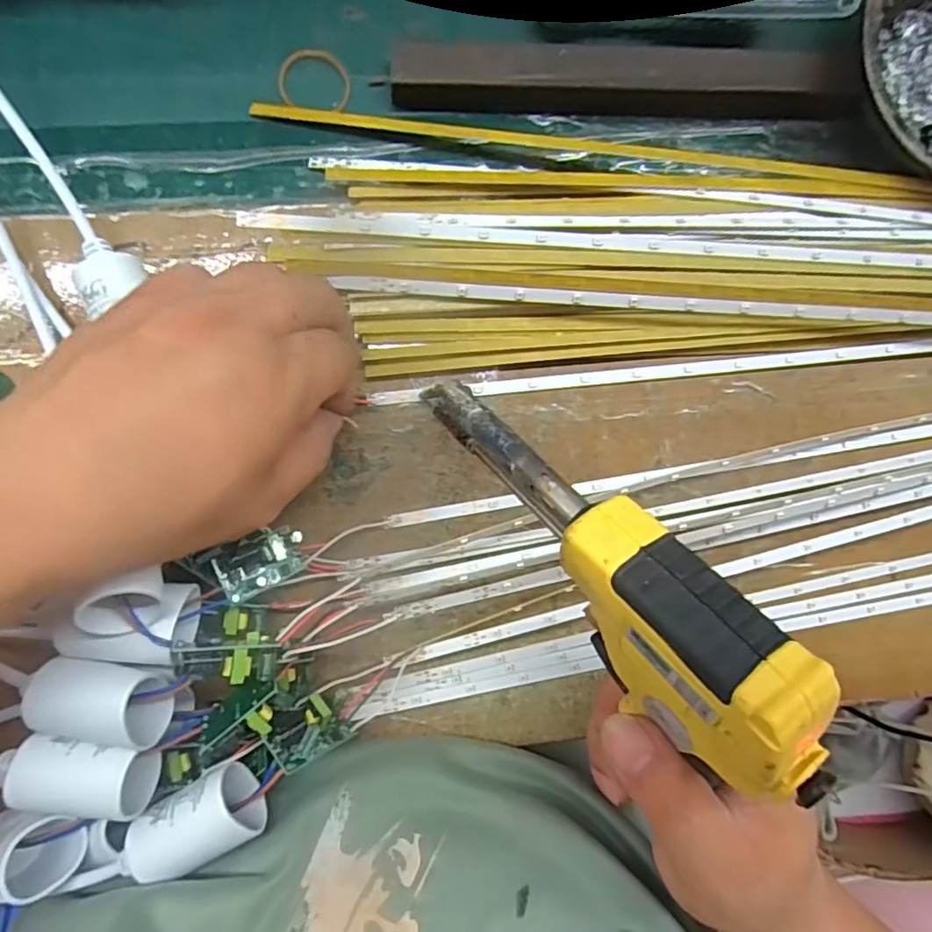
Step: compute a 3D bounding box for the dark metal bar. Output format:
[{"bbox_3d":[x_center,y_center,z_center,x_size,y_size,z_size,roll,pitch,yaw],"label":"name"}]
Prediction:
[{"bbox_3d":[0.079,-0.180,0.271,0.224,0.020,0.021,-2,90,-5],"label":"dark metal bar"}]

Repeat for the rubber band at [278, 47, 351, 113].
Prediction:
[{"bbox_3d":[-0.069,-0.177,0.265,0.032,0.005,0.025,2,89,-5],"label":"rubber band"}]

